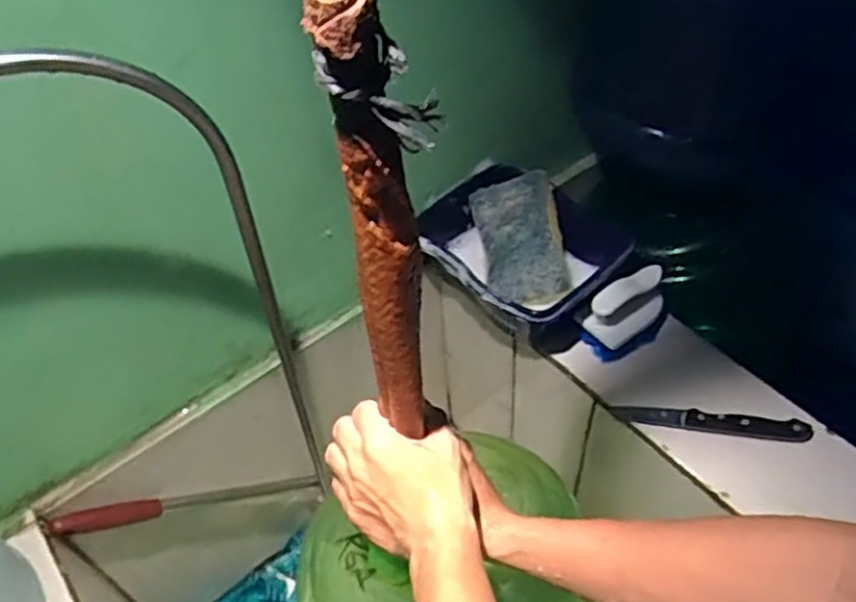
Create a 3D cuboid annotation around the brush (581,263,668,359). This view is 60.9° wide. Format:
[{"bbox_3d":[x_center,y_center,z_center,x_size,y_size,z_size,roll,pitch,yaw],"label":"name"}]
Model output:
[{"bbox_3d":[0.207,0.011,0.748,0.095,0.058,0.049,-29,53,-20],"label":"brush"}]

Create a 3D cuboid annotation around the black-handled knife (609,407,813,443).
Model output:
[{"bbox_3d":[0.270,0.115,0.693,0.173,0.013,0.021,6,49,10],"label":"black-handled knife"}]

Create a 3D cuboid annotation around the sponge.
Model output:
[{"bbox_3d":[0.099,-0.063,0.785,0.088,0.023,0.144,-13,72,17],"label":"sponge"}]

